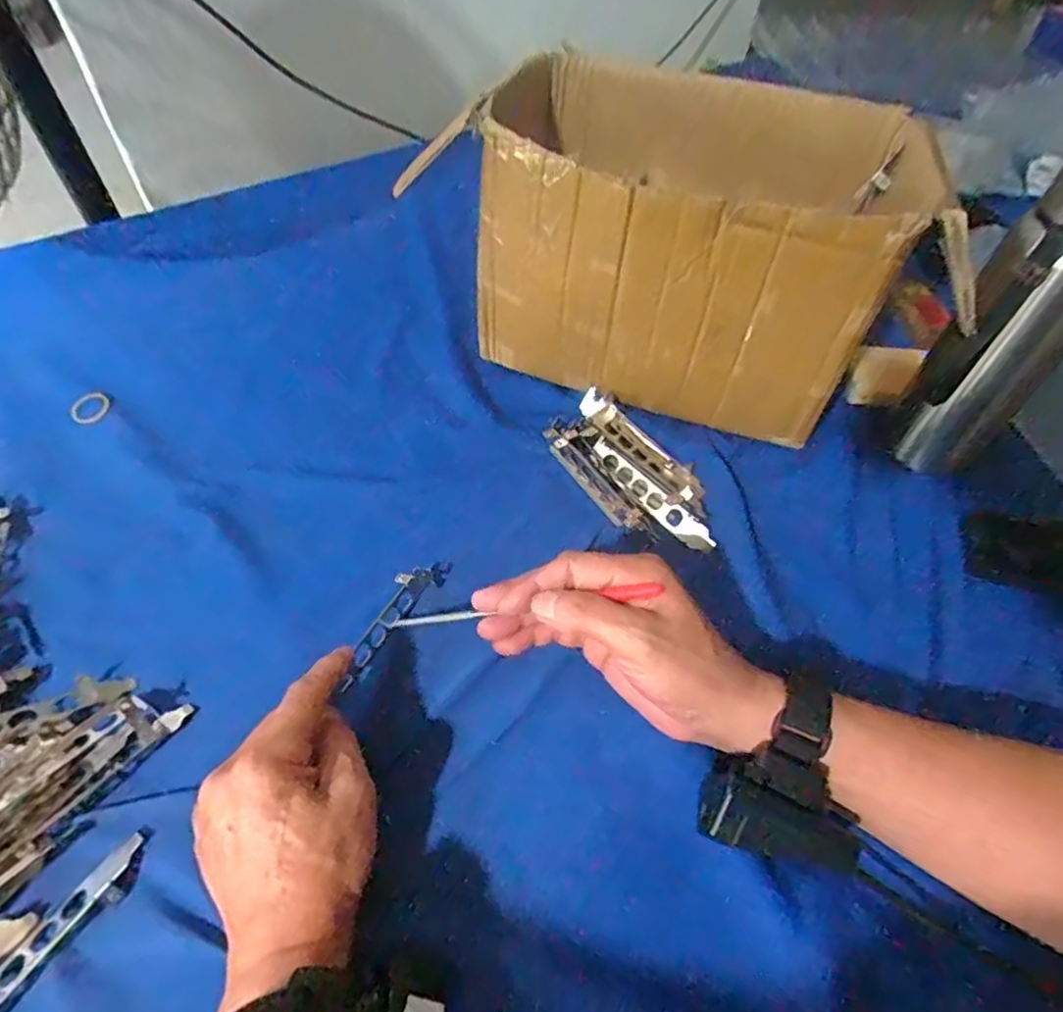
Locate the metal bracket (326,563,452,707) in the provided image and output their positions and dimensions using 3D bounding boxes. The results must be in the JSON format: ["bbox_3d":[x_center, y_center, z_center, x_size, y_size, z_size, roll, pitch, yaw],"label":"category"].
[{"bbox_3d":[-0.090,0.071,0.394,0.024,0.009,0.108,27,54,14],"label":"metal bracket"}]

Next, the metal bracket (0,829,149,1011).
[{"bbox_3d":[-0.236,0.213,0.289,0.021,0.010,0.124,29,56,19],"label":"metal bracket"}]

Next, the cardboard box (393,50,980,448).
[{"bbox_3d":[0.138,-0.215,0.511,0.325,0.198,0.243,15,53,8],"label":"cardboard box"}]

